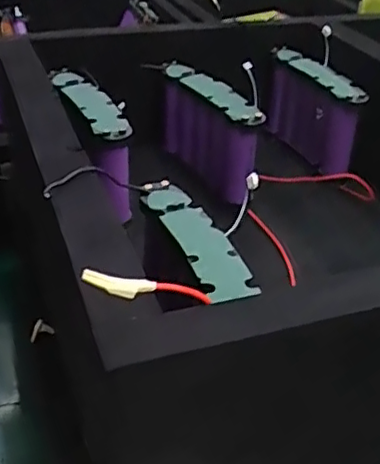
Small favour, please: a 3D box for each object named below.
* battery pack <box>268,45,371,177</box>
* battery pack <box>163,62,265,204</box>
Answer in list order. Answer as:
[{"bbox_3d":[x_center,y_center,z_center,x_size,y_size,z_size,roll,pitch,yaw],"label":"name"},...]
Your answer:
[{"bbox_3d":[0.102,-0.097,0.503,0.024,0.076,0.098,-16,39,-24],"label":"battery pack"},{"bbox_3d":[0.017,-0.075,0.463,0.027,0.074,0.101,-21,41,-30],"label":"battery pack"}]

